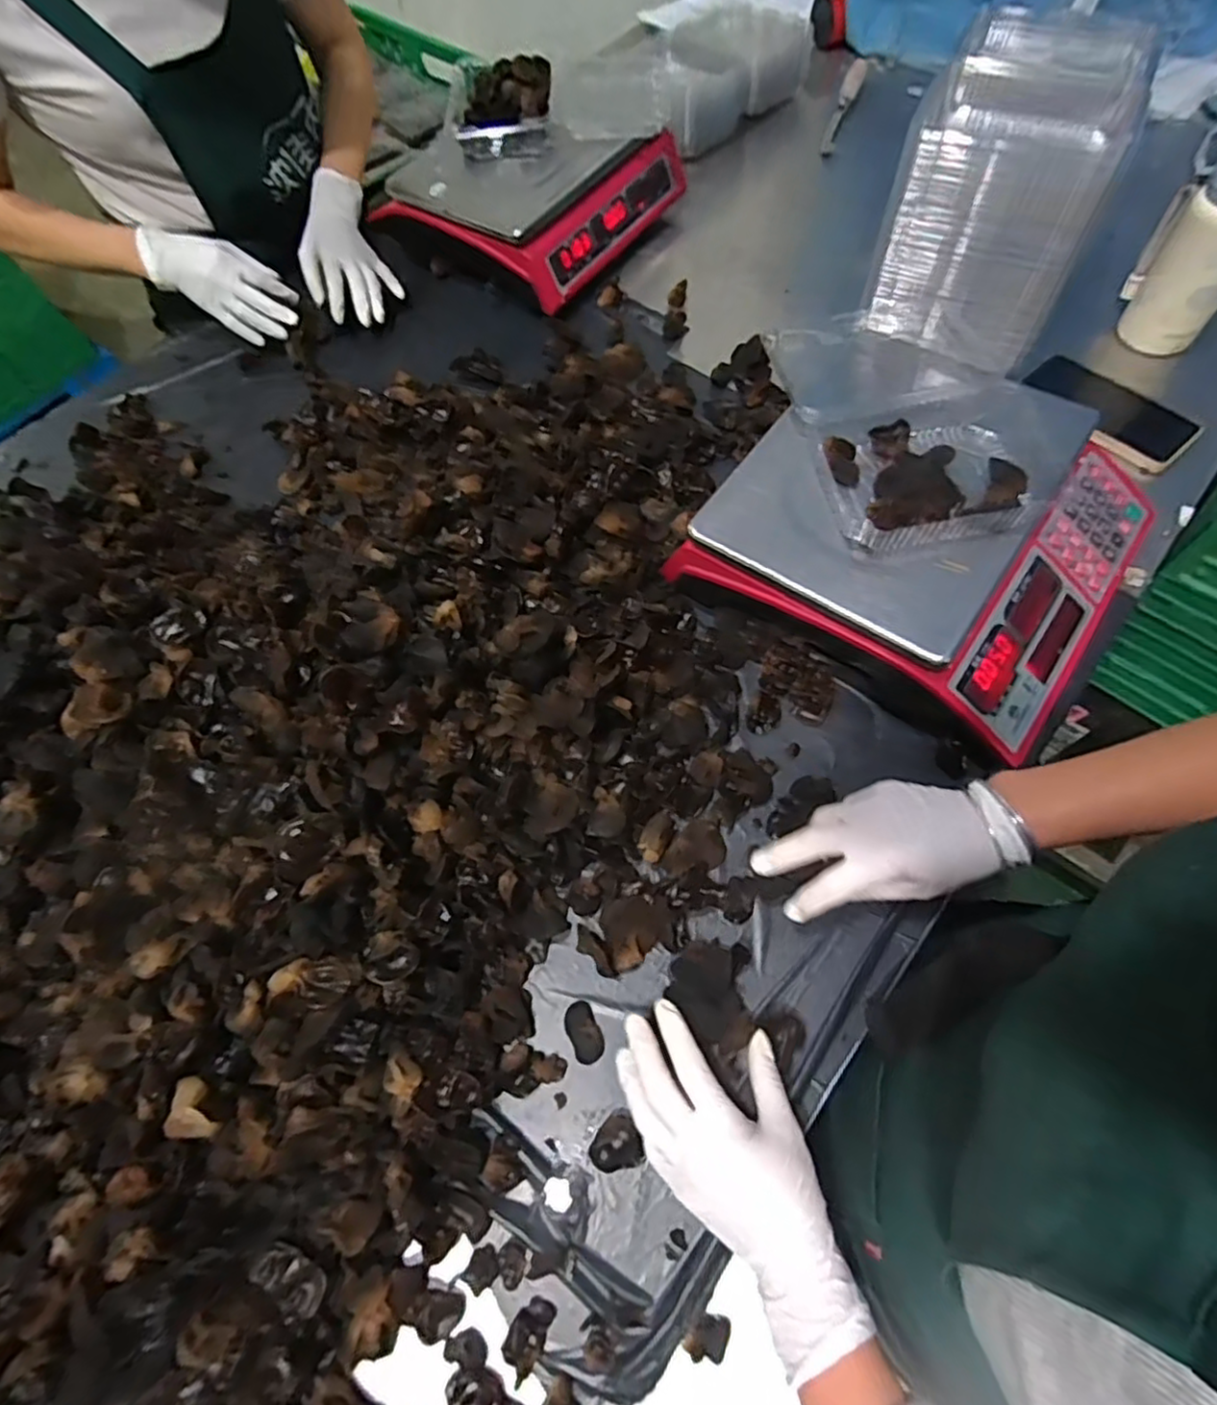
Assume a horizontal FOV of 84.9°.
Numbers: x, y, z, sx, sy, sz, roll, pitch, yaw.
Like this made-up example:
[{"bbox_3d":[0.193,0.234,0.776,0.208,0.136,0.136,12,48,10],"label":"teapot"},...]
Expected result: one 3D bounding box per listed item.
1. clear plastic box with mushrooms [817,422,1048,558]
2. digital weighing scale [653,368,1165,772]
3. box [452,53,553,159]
[{"bbox_3d":[0.248,-0.183,0.518,0.167,0.039,0.129,-12,63,-1],"label":"clear plastic box with mushrooms"},{"bbox_3d":[0.271,-0.150,0.563,0.310,0.091,0.296,32,70,18],"label":"digital weighing scale"},{"bbox_3d":[-0.132,-0.731,0.817,0.124,0.048,0.120,-2,64,3],"label":"box"}]

